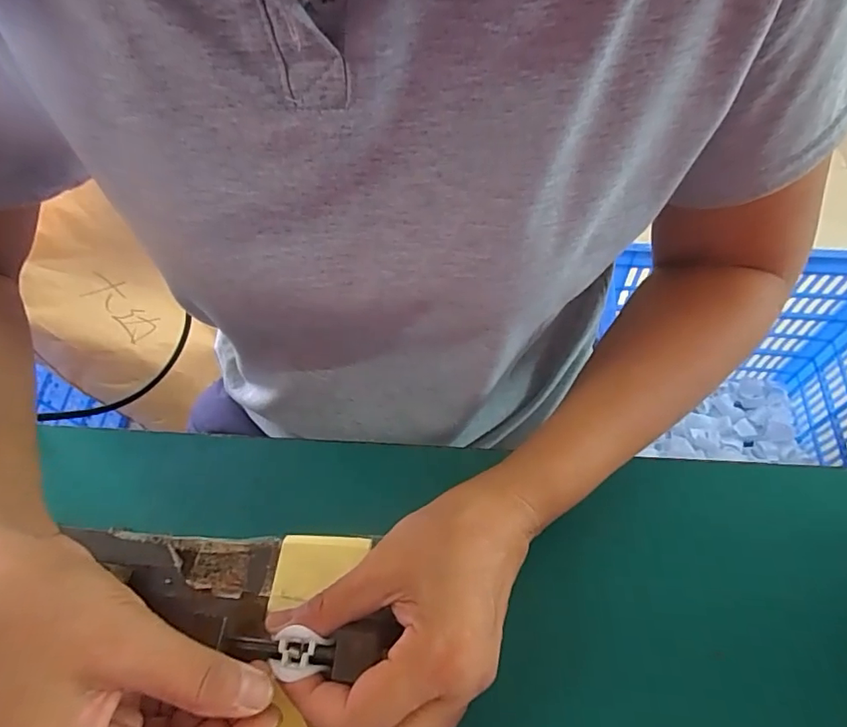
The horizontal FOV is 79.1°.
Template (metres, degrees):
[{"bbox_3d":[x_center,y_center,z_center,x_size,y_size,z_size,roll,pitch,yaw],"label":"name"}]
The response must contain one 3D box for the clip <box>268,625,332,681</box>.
[{"bbox_3d":[-0.055,0.129,0.229,0.025,0.005,0.018,-5,58,1],"label":"clip"}]

